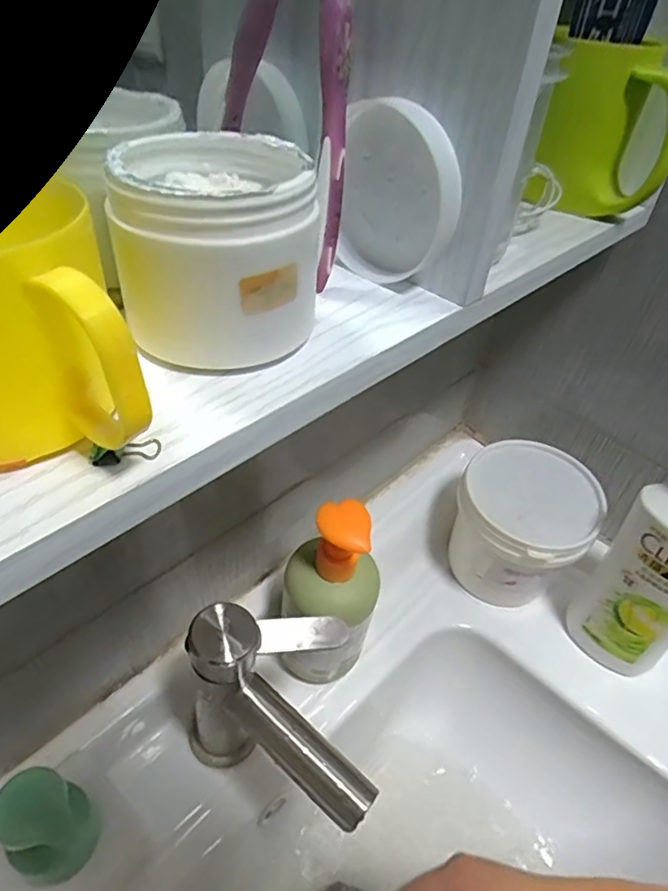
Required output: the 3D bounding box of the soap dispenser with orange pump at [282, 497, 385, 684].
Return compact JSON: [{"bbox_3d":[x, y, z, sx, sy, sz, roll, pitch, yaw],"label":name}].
[{"bbox_3d":[-0.001,0.103,0.424,0.073,0.151,0.058,3,42,-4],"label":"soap dispenser with orange pump"}]

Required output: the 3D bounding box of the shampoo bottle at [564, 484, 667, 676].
[{"bbox_3d":[0.268,0.095,0.454,0.084,0.243,0.048,27,46,22],"label":"shampoo bottle"}]

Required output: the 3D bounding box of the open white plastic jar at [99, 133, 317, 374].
[{"bbox_3d":[-0.045,-0.078,0.225,0.076,0.065,0.086,-8,44,-15],"label":"open white plastic jar"}]

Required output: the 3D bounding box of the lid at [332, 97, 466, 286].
[{"bbox_3d":[0.027,-0.119,0.271,0.068,0.077,0.011,33,48,29],"label":"lid"}]

